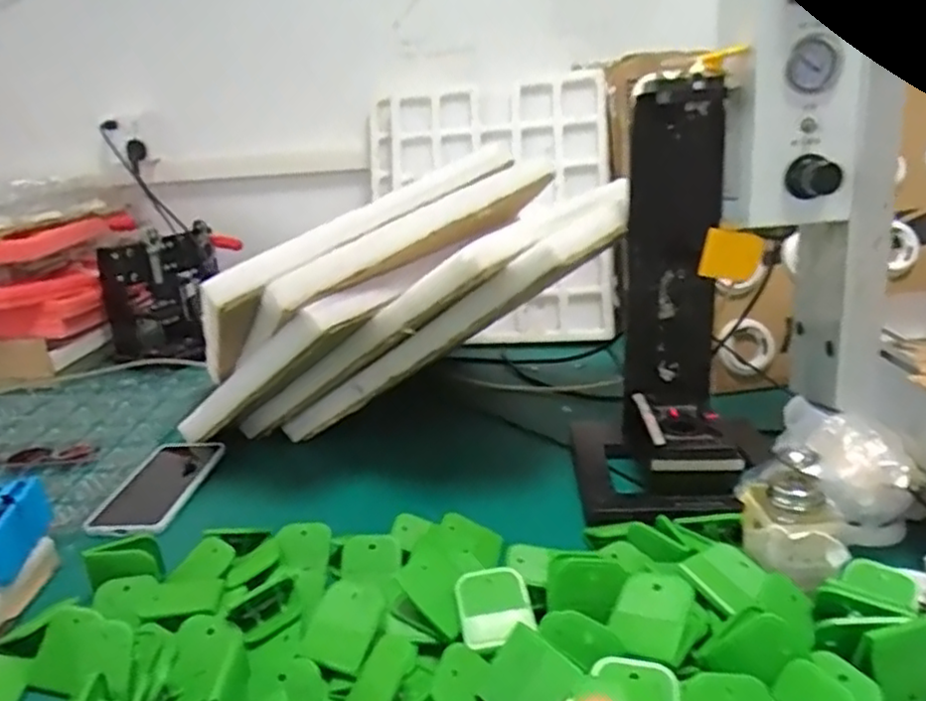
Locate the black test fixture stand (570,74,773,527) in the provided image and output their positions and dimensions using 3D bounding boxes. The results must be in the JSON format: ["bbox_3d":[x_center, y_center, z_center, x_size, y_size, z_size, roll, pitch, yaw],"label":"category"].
[{"bbox_3d":[0.178,-0.037,0.633,0.147,0.352,0.163,-2,19,7],"label":"black test fixture stand"}]

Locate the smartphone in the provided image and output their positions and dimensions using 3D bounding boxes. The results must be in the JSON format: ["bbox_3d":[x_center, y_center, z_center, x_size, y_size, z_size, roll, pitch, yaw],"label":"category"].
[{"bbox_3d":[-0.325,0.140,0.738,0.092,0.015,0.179,-1,19,9],"label":"smartphone"}]

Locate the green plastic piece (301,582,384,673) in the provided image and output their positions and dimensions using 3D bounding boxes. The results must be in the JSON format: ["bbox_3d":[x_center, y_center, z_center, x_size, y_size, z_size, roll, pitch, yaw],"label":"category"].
[{"bbox_3d":[-0.078,0.180,0.453,0.046,0.006,0.056,9,49,23],"label":"green plastic piece"}]

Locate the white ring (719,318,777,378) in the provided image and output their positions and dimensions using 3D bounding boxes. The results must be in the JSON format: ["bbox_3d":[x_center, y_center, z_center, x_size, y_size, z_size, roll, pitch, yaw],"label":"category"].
[{"bbox_3d":[0.366,-0.004,0.878,0.075,0.077,0.018,31,-15,-3],"label":"white ring"}]

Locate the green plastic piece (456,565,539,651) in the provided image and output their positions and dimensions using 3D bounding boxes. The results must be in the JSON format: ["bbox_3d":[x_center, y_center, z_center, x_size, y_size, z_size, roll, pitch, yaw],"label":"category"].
[{"bbox_3d":[0.021,0.169,0.457,0.046,0.004,0.049,-7,56,-12],"label":"green plastic piece"}]

